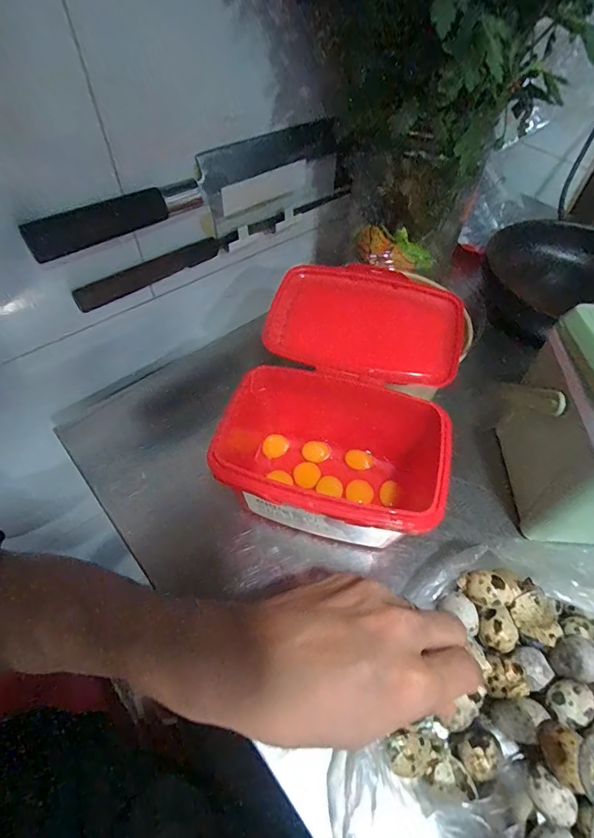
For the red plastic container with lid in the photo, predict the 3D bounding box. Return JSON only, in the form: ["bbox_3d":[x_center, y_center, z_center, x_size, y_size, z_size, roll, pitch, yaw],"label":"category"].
[{"bbox_3d":[0.043,-0.017,0.353,0.160,0.091,0.232,16,56,10],"label":"red plastic container with lid"}]

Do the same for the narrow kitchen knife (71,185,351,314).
[{"bbox_3d":[-0.064,-0.183,0.417,0.321,0.023,0.021,-33,62,-22],"label":"narrow kitchen knife"}]

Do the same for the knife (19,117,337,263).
[{"bbox_3d":[-0.081,-0.194,0.377,0.296,0.075,0.019,-31,61,-21],"label":"knife"}]

